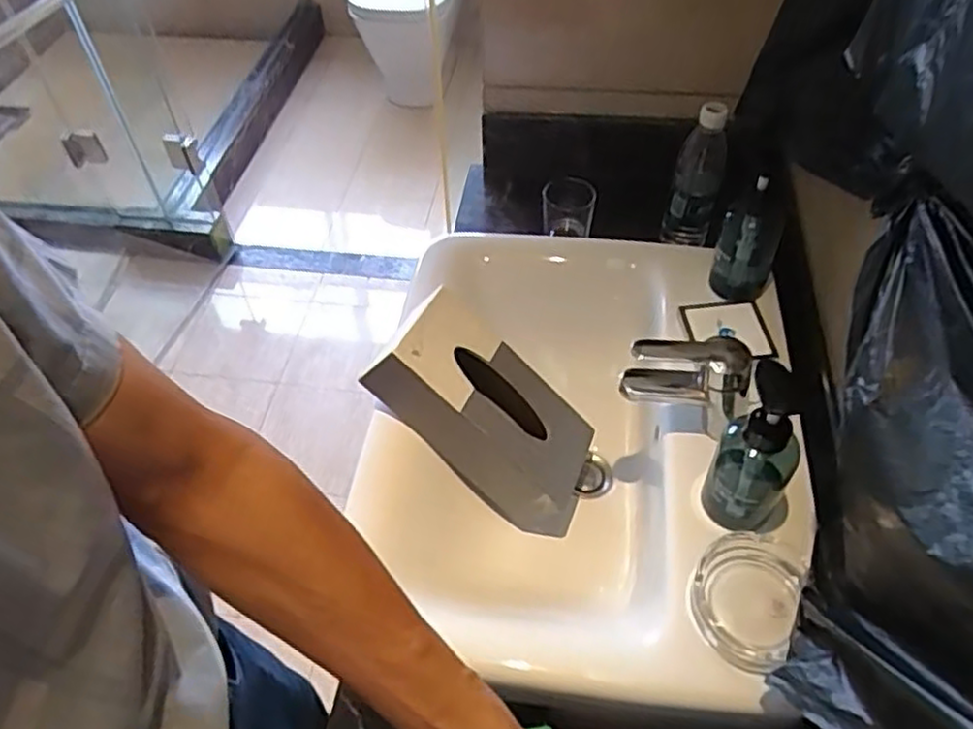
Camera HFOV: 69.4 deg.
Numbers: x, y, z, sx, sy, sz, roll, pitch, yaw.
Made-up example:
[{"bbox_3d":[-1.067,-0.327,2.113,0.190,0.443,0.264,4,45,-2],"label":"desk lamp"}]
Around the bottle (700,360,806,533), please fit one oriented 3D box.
[{"bbox_3d":[0.230,0.075,0.586,0.069,0.186,0.057,26,56,20],"label":"bottle"}]

